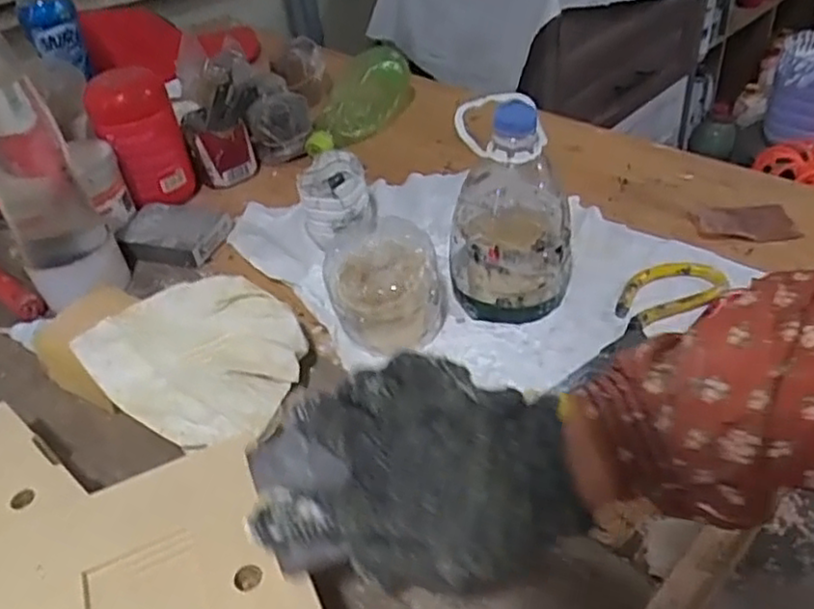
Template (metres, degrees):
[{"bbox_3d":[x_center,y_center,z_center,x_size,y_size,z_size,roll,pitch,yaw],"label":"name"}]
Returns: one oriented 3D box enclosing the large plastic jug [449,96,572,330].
[{"bbox_3d":[0.084,-0.081,0.558,0.090,0.164,0.102,1,39,10],"label":"large plastic jug"}]

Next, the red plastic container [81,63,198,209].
[{"bbox_3d":[-0.283,-0.178,0.736,0.083,0.136,0.061,-17,39,-11],"label":"red plastic container"}]

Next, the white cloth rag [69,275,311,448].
[{"bbox_3d":[-0.160,0.035,0.524,0.155,0.047,0.123,9,41,20],"label":"white cloth rag"}]

